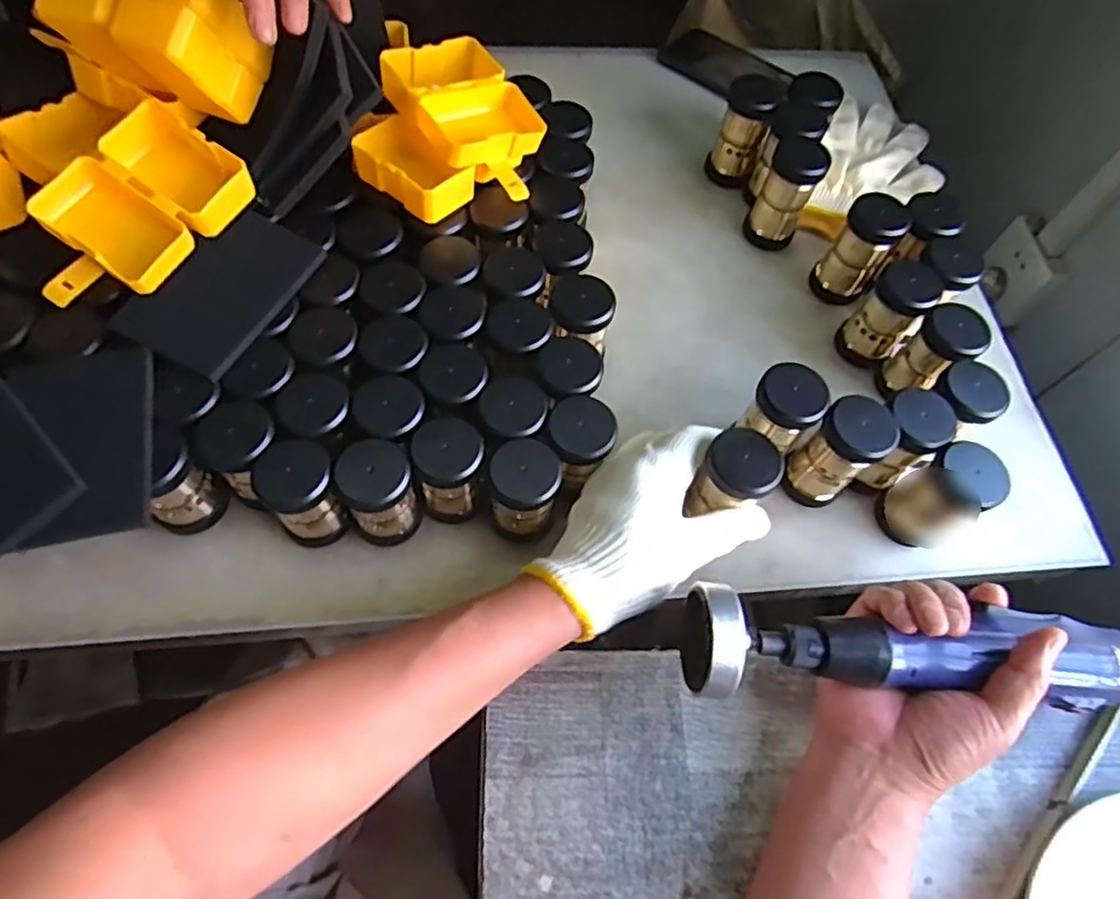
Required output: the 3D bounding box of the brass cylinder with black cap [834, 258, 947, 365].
[{"bbox_3d":[0.258,-0.107,0.521,0.043,0.084,0.041,42,68,16],"label":"brass cylinder with black cap"}]

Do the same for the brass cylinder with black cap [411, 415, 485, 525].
[{"bbox_3d":[-0.072,0.016,0.438,0.044,0.069,0.049,-6,64,-7],"label":"brass cylinder with black cap"}]

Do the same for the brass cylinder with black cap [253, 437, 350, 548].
[{"bbox_3d":[-0.162,0.030,0.425,0.043,0.078,0.043,2,63,-3],"label":"brass cylinder with black cap"}]

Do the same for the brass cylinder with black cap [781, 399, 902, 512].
[{"bbox_3d":[0.192,0.004,0.460,0.043,0.088,0.040,2,63,-3],"label":"brass cylinder with black cap"}]

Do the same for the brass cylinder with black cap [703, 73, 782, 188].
[{"bbox_3d":[0.165,-0.288,0.604,0.043,0.091,0.039,18,63,5],"label":"brass cylinder with black cap"}]

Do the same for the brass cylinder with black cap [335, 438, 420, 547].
[{"bbox_3d":[-0.115,0.029,0.428,0.043,0.074,0.044,2,63,-3],"label":"brass cylinder with black cap"}]

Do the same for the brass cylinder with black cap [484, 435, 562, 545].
[{"bbox_3d":[-0.023,0.031,0.437,0.043,0.076,0.042,2,63,-3],"label":"brass cylinder with black cap"}]

